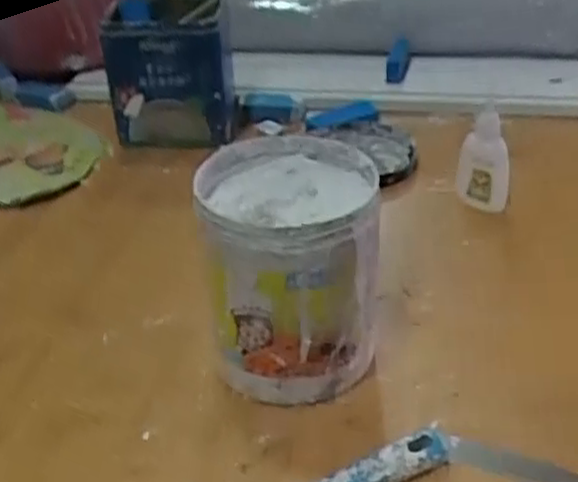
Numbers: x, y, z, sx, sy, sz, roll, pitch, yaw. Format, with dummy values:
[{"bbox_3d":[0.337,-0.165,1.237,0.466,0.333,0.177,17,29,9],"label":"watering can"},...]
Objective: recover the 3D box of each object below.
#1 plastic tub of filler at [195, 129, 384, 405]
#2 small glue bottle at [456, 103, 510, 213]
[{"bbox_3d":[0.001,0.017,0.443,0.093,0.121,0.095,0,34,0],"label":"plastic tub of filler"},{"bbox_3d":[0.148,-0.062,0.589,0.039,0.079,0.023,9,35,14],"label":"small glue bottle"}]

